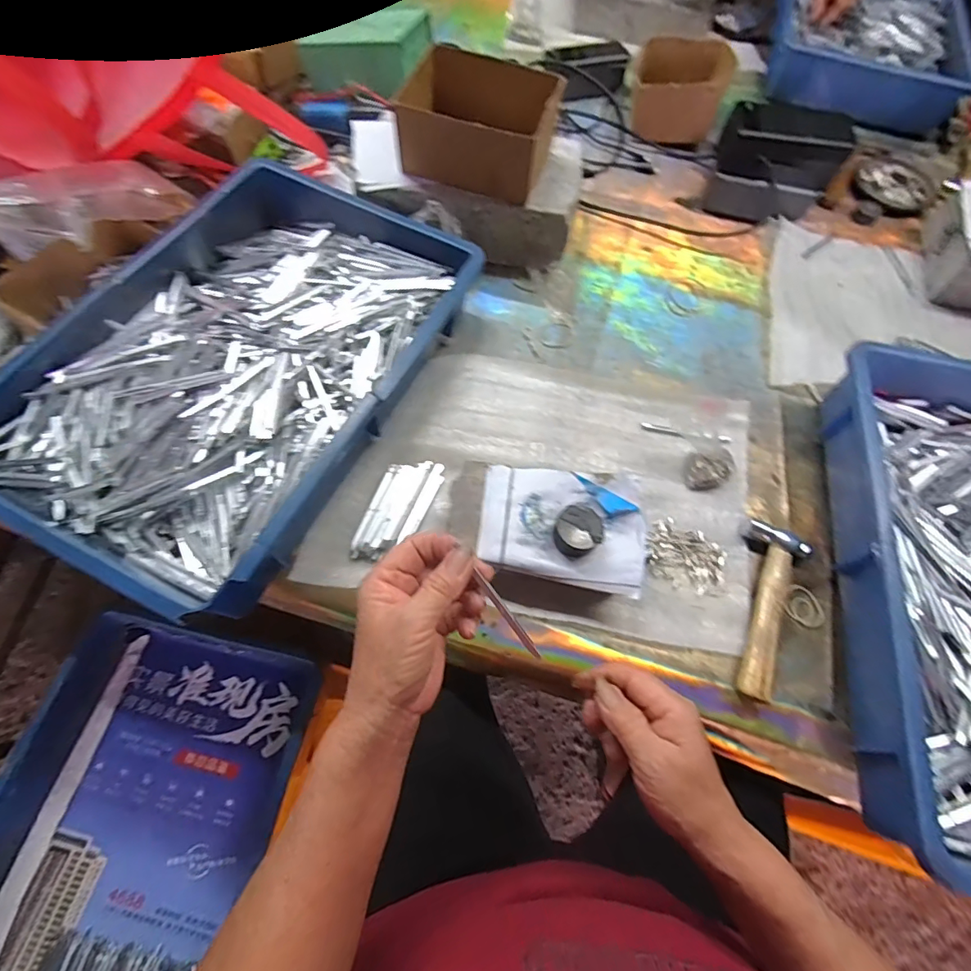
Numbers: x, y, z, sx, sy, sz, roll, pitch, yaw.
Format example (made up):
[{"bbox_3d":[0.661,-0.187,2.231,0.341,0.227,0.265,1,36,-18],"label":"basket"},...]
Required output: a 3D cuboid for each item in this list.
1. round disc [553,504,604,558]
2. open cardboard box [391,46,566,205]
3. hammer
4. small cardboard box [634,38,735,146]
[{"bbox_3d":[0.077,0.036,0.397,0.037,0.016,0.038,1,64,-3],"label":"round disc"},{"bbox_3d":[-0.009,-0.380,0.505,0.152,0.074,0.110,20,65,6],"label":"open cardboard box"},{"bbox_3d":[0.253,0.109,0.424,0.051,0.020,0.157,16,65,5],"label":"hammer"},{"bbox_3d":[0.286,-0.582,0.709,0.131,0.069,0.129,14,65,3],"label":"small cardboard box"}]

